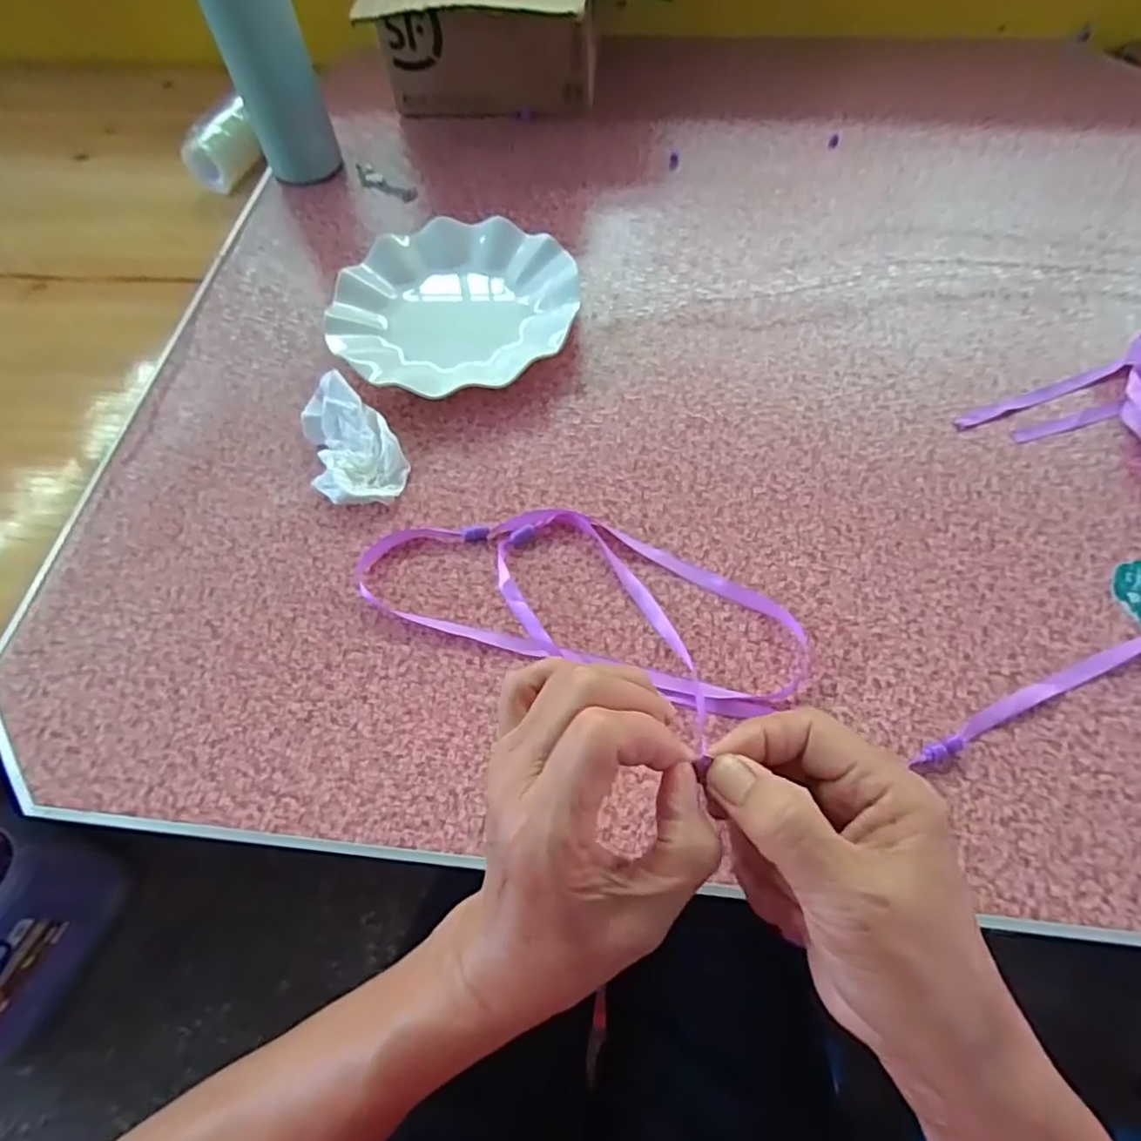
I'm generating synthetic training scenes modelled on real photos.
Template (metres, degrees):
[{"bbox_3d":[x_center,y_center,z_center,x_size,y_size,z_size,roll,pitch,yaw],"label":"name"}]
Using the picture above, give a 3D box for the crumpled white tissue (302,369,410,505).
[{"bbox_3d":[-0.148,-0.086,0.431,0.056,0.030,0.093,-23,63,-10],"label":"crumpled white tissue"}]

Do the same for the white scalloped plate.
[{"bbox_3d":[-0.088,-0.200,0.491,0.172,0.026,0.177,-1,61,2],"label":"white scalloped plate"}]

